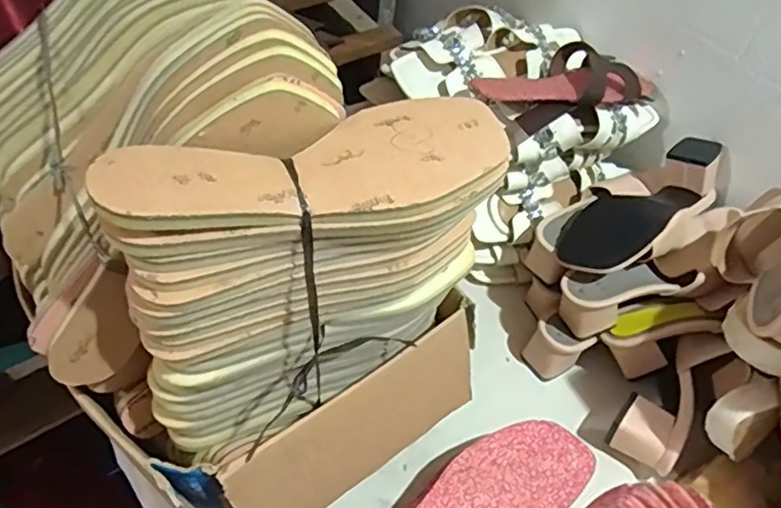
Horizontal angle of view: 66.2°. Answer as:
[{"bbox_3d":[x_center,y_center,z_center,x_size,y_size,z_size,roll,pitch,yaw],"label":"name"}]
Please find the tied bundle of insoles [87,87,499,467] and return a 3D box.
[{"bbox_3d":[-0.047,0.022,0.412,0.245,0.237,0.075,-21,56,-22],"label":"tied bundle of insoles"}]

